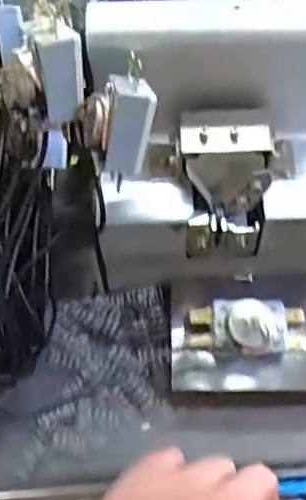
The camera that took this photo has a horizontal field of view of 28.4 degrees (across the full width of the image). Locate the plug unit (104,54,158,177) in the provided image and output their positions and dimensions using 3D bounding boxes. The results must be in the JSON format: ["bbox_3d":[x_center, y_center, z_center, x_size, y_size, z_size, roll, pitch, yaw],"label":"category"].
[{"bbox_3d":[-0.011,-0.056,0.263,0.022,0.046,0.010,10,24,7],"label":"plug unit"}]

